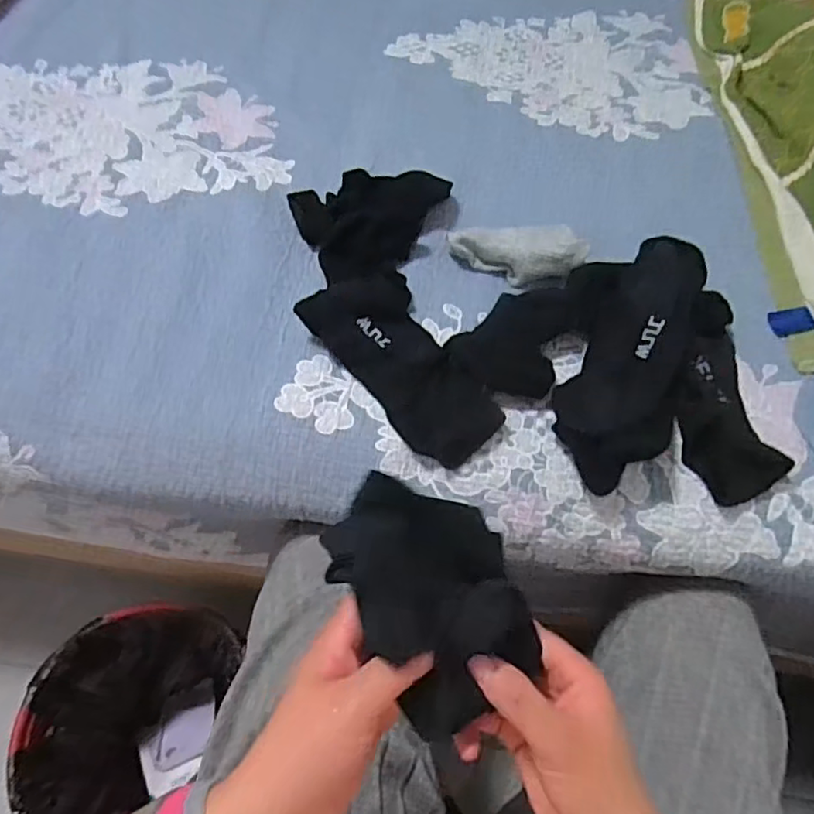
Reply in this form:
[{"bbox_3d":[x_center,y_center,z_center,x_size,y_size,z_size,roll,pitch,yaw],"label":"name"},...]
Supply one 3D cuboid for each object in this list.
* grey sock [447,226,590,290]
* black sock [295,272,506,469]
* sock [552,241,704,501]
[{"bbox_3d":[0.104,-0.144,0.586,0.123,0.031,0.051,4,56,1],"label":"grey sock"},{"bbox_3d":[0.002,-0.038,0.528,0.088,0.024,0.186,-36,77,-22],"label":"black sock"},{"bbox_3d":[0.193,-0.039,0.512,0.093,0.042,0.236,22,73,13],"label":"sock"}]

